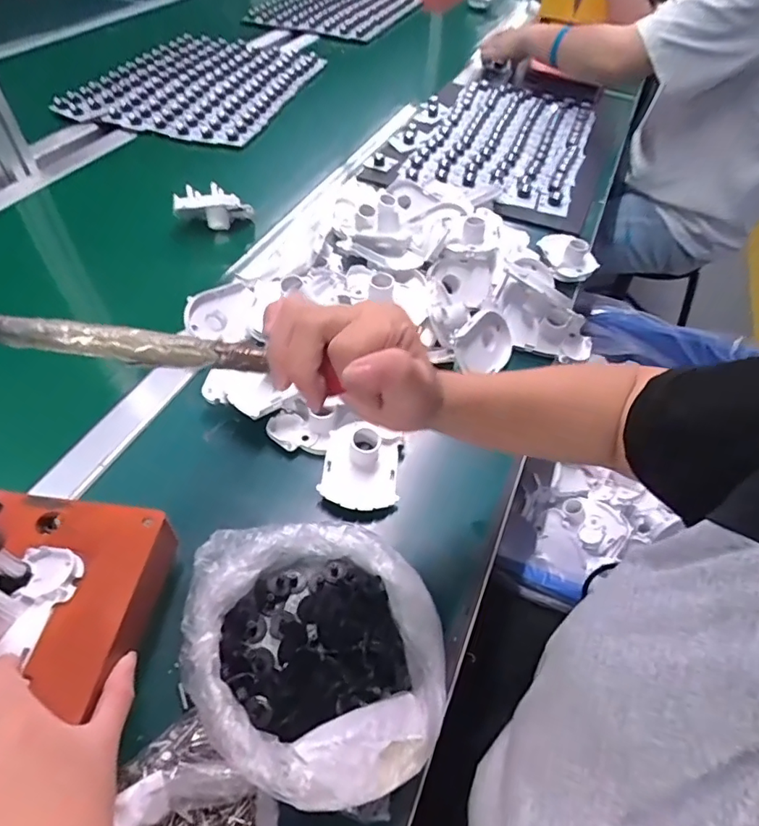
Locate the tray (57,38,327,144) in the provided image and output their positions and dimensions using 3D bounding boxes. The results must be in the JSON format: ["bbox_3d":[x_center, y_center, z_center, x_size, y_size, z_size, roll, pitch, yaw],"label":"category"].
[{"bbox_3d":[-0.354,-0.670,1.024,0.363,0.041,0.452,14,51,7],"label":"tray"}]

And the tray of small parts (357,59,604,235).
[{"bbox_3d":[0.231,-0.525,0.938,0.363,0.051,0.574,18,52,10],"label":"tray of small parts"}]

